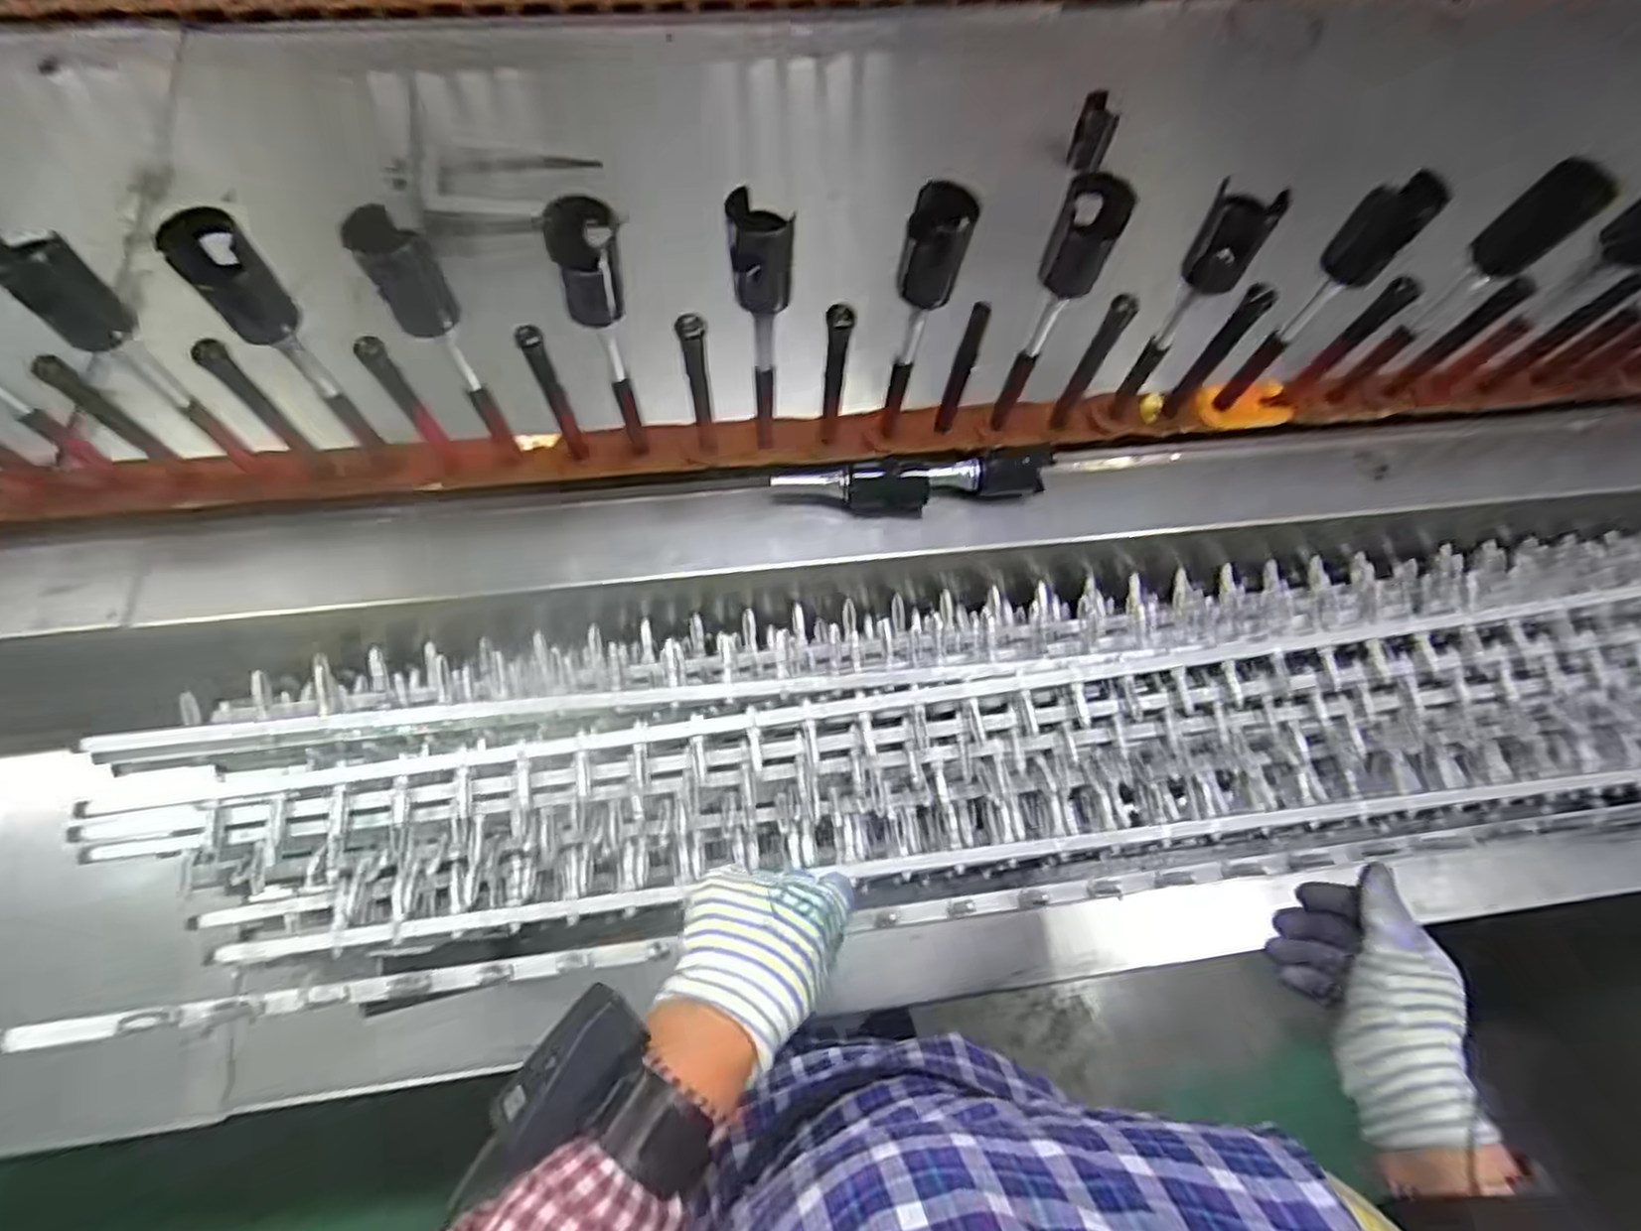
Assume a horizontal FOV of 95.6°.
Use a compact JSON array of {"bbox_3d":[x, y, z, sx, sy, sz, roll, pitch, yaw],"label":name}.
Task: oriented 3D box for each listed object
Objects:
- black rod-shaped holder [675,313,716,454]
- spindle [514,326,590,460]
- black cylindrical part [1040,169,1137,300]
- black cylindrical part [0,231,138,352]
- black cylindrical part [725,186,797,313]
[{"bbox_3d":[-0.093,-0.175,0.575,0.018,0.146,0.015,-2,69,-4],"label":"black rod-shaped holder"},{"bbox_3d":[-0.201,-0.161,0.576,0.015,0.166,0.021,-23,71,-11],"label":"spindle"},{"bbox_3d":[0.168,-0.243,0.478,0.040,0.074,0.021,36,43,17],"label":"black cylindrical part"},{"bbox_3d":[-0.450,-0.195,0.440,0.032,0.067,0.040,38,72,12],"label":"black cylindrical part"},{"bbox_3d":[-0.037,-0.231,0.473,0.038,0.064,0.040,1,68,-2],"label":"black cylindrical part"}]

